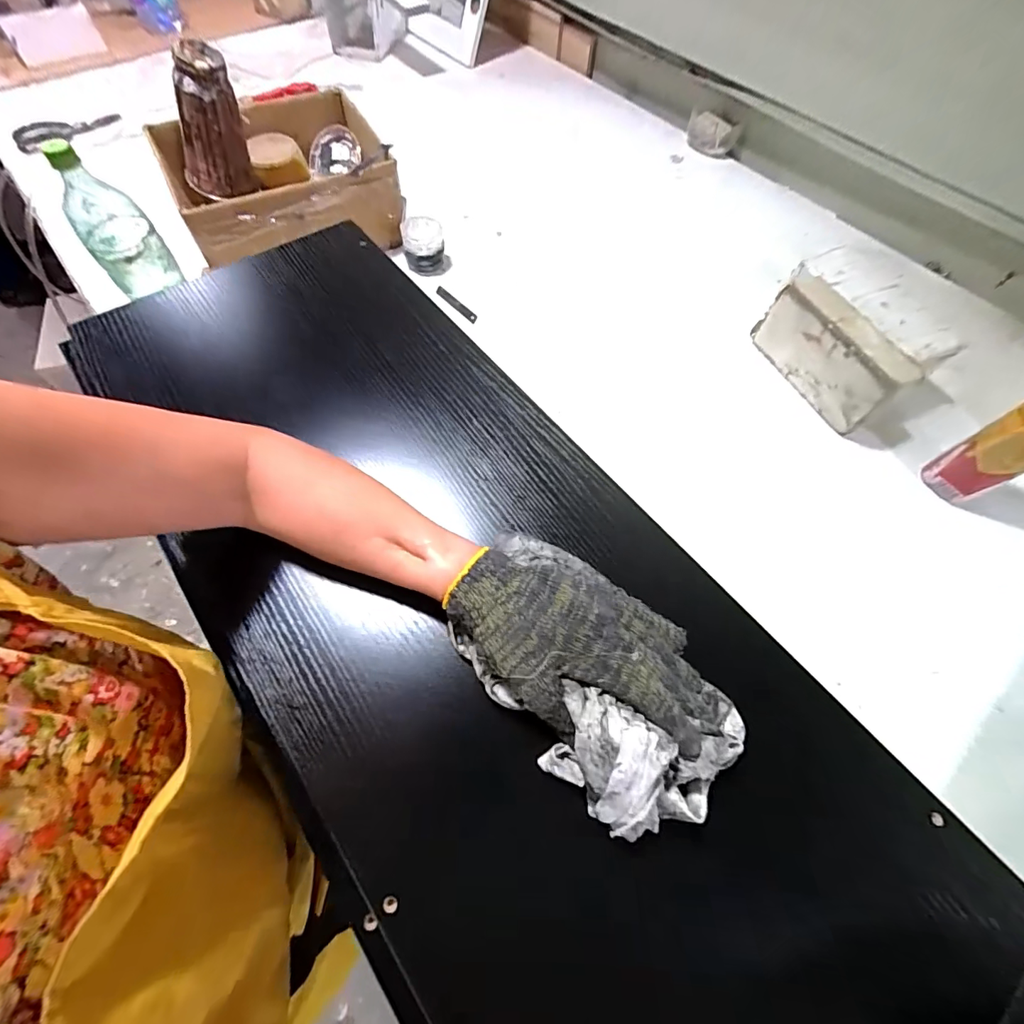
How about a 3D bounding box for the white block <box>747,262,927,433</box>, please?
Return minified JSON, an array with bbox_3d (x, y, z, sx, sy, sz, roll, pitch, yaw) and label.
[{"bbox_3d":[0.440,-0.224,0.635,0.070,0.095,0.222,-19,66,-11],"label":"white block"}]

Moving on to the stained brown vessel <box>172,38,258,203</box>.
[{"bbox_3d":[-0.408,-0.527,0.624,0.085,0.165,0.067,35,46,14],"label":"stained brown vessel"}]

